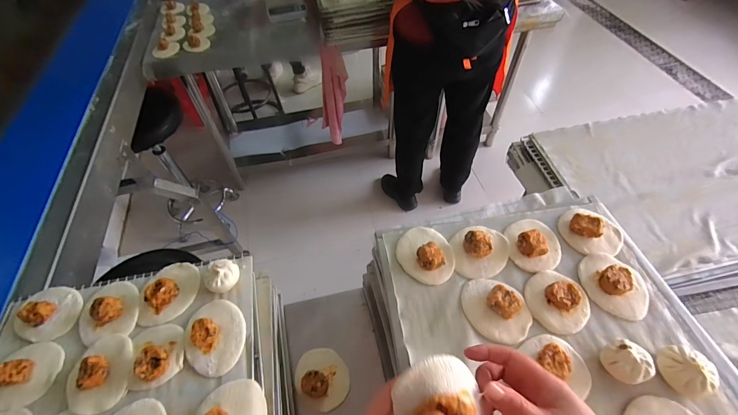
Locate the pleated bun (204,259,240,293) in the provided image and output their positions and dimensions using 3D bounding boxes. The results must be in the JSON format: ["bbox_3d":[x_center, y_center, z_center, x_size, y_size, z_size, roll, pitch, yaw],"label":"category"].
[{"bbox_3d":[-0.242,0.109,0.553,0.054,0.036,0.052,-1,54,1],"label":"pleated bun"}]

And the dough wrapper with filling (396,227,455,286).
[{"bbox_3d":[0.091,0.069,0.541,0.087,0.035,0.104,-26,57,-16],"label":"dough wrapper with filling"}]

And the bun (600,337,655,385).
[{"bbox_3d":[0.329,0.198,0.429,0.042,0.039,0.054,-24,57,-15],"label":"bun"}]

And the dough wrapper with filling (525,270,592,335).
[{"bbox_3d":[0.276,0.131,0.490,0.088,0.025,0.086,-1,54,1],"label":"dough wrapper with filling"}]

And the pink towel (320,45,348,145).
[{"bbox_3d":[-0.145,-0.444,1.385,0.130,0.434,0.054,19,57,15],"label":"pink towel"}]

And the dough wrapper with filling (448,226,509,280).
[{"bbox_3d":[0.182,0.064,0.541,0.098,0.036,0.087,-14,55,-8],"label":"dough wrapper with filling"}]

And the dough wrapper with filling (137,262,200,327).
[{"bbox_3d":[-0.330,0.131,0.545,0.088,0.031,0.099,-11,55,-6],"label":"dough wrapper with filling"}]

